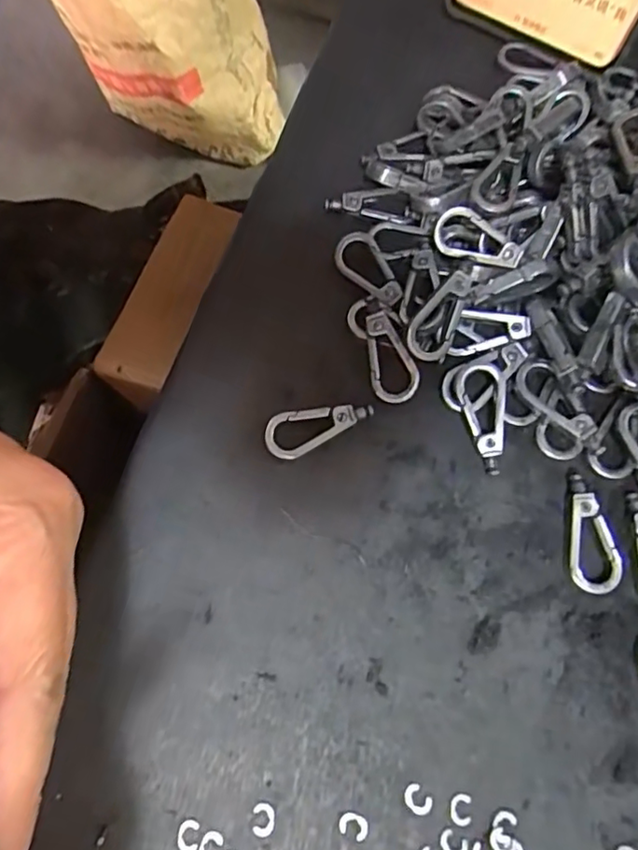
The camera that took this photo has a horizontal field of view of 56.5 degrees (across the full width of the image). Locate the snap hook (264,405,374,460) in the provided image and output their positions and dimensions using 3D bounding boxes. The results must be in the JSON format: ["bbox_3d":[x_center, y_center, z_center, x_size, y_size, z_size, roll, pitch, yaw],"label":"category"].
[{"bbox_3d":[0.000,0.001,0.198,0.036,0.004,0.015,-11,73,-6],"label":"snap hook"}]

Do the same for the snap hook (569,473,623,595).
[{"bbox_3d":[0.089,0.034,0.191,0.016,0.006,0.037,2,72,-2],"label":"snap hook"}]

